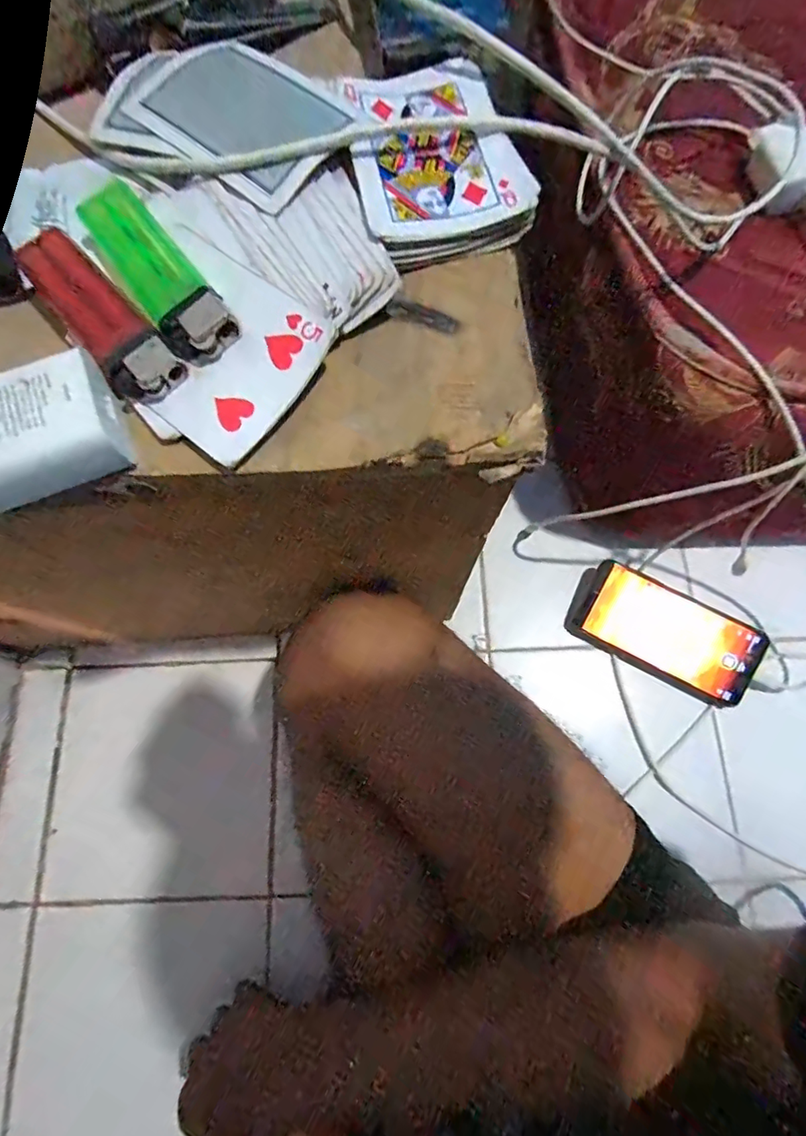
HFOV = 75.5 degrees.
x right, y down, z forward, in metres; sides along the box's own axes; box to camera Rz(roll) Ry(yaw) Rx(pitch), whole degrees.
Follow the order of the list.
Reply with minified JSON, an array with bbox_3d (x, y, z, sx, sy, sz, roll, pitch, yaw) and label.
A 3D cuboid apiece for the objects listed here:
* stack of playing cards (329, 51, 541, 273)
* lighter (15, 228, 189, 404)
[{"bbox_3d":[0.011,-0.165,0.210,0.062,0.011,0.094,-15,74,-4],"label":"stack of playing cards"},{"bbox_3d":[-0.109,-0.090,0.188,0.023,0.014,0.075,-38,76,-10],"label":"lighter"}]

